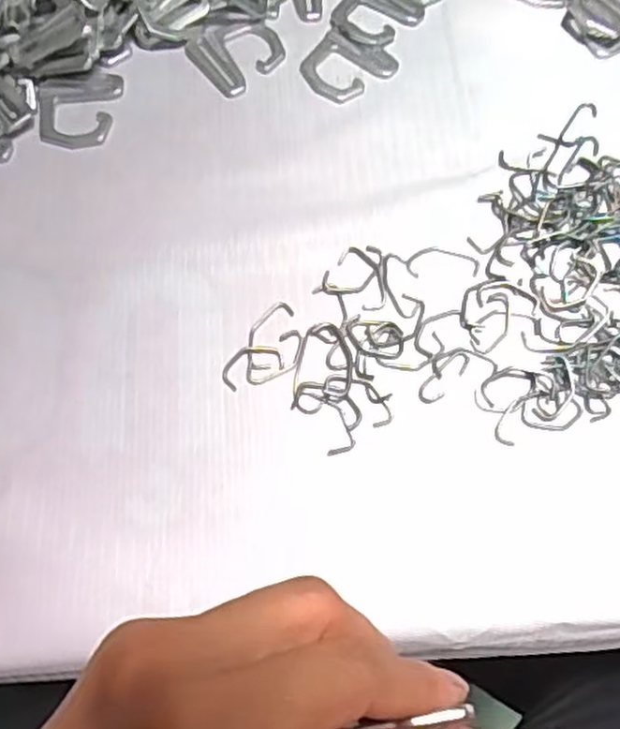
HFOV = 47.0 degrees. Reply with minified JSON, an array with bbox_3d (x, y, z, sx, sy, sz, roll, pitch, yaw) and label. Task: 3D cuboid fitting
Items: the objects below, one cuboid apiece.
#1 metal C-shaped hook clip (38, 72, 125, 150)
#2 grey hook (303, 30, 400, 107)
[{"bbox_3d":[-0.131,-0.146,0.408,0.046,0.005,0.048,-3,69,-2],"label":"metal C-shaped hook clip"},{"bbox_3d":[0.022,-0.174,0.416,0.046,0.004,0.047,34,72,11],"label":"grey hook"}]

